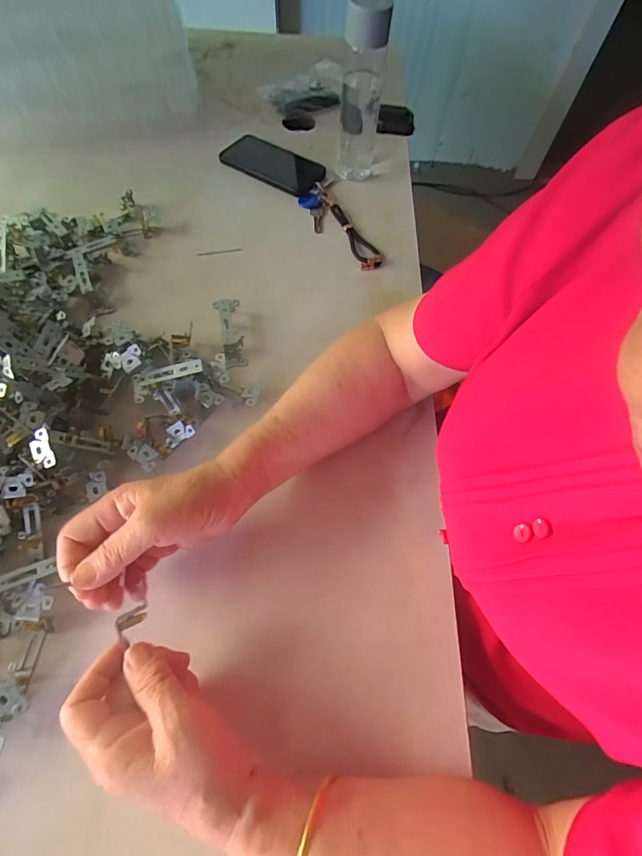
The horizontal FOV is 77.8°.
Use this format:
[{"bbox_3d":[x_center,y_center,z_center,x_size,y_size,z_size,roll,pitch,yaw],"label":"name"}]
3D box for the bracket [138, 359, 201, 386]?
[{"bbox_3d":[-0.155,-0.057,0.408,0.067,0.008,0.013,-13,64,4],"label":"bracket"}]

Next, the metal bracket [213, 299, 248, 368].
[{"bbox_3d":[-0.112,-0.124,0.483,0.030,0.024,0.101,-9,64,-8],"label":"metal bracket"}]

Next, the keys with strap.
[{"bbox_3d":[0.022,-0.302,0.585,0.065,0.014,0.199,-18,66,-12],"label":"keys with strap"}]

